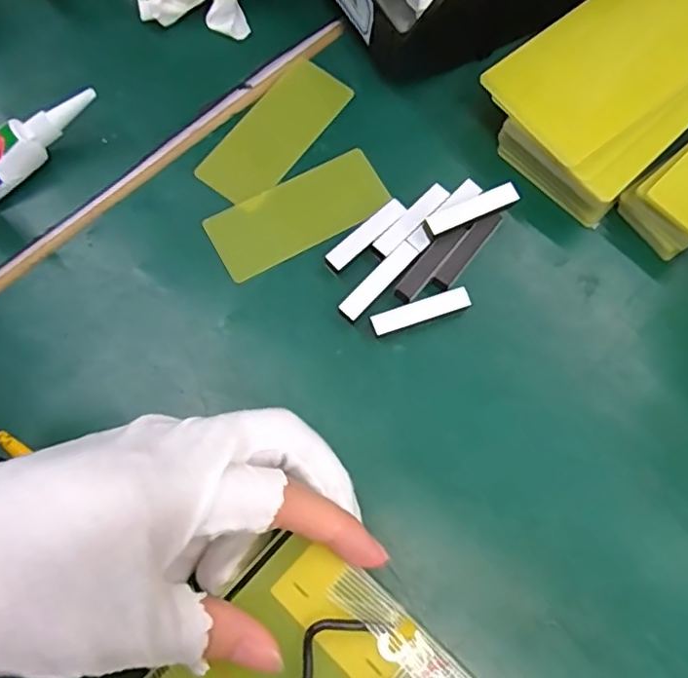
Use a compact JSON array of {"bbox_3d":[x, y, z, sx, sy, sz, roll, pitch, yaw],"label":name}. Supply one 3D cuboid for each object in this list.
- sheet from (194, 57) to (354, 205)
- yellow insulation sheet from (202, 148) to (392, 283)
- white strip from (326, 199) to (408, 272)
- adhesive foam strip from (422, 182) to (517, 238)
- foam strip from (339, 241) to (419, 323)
[{"bbox_3d":[-0.038,-0.118,0.340,0.044,0.004,0.098,35,77,9],"label":"sheet"},{"bbox_3d":[-0.024,-0.069,0.327,0.097,0.004,0.041,-28,79,-10],"label":"yellow insulation sheet"},{"bbox_3d":[0.012,-0.055,0.314,0.050,0.004,0.011,-41,78,-11],"label":"white strip"},{"bbox_3d":[0.066,-0.066,0.311,0.052,0.005,0.012,-25,96,-8],"label":"adhesive foam strip"},{"bbox_3d":[0.018,-0.030,0.307,0.011,0.004,0.051,42,78,11],"label":"foam strip"}]

